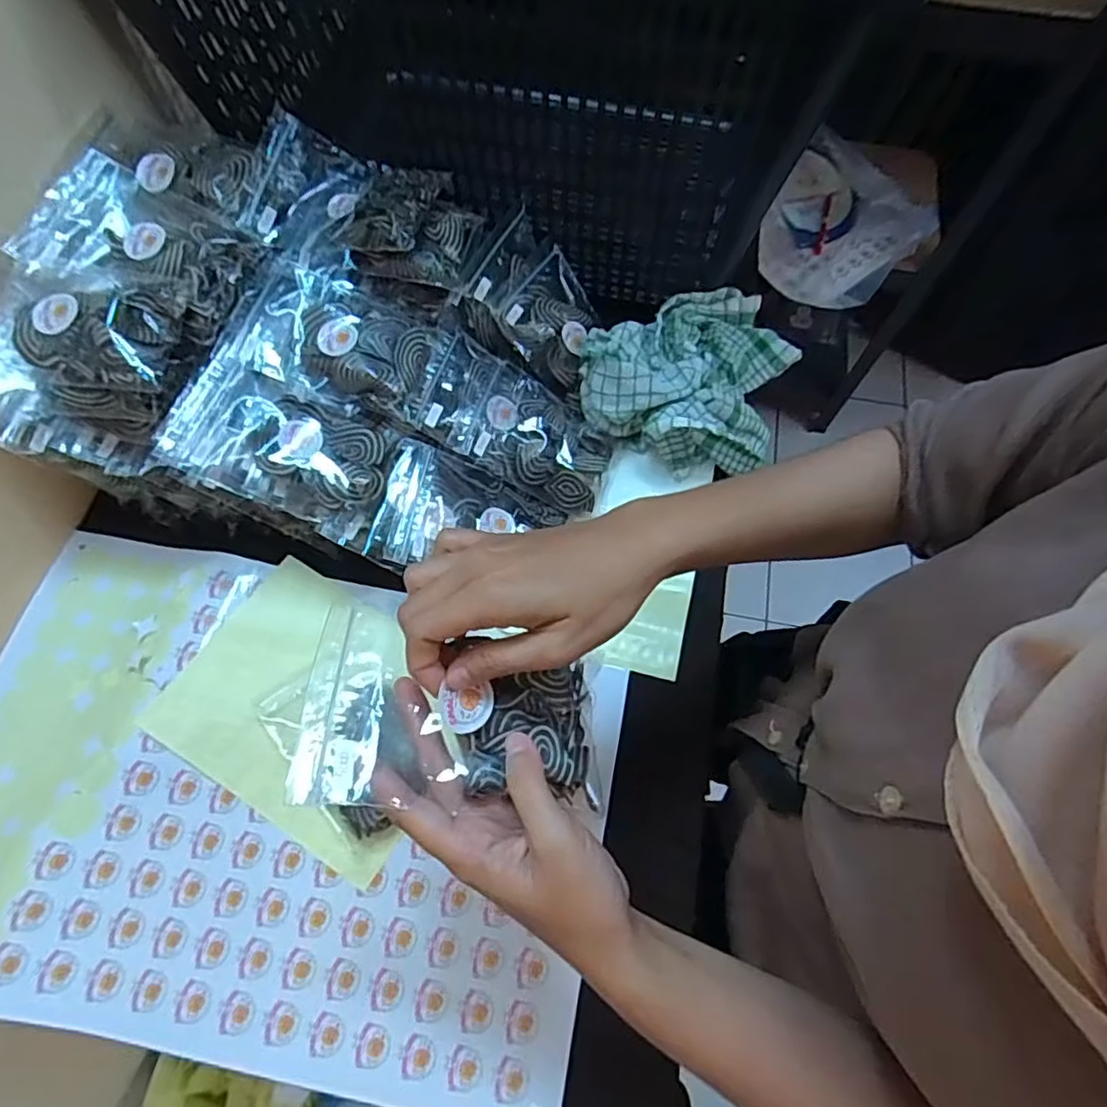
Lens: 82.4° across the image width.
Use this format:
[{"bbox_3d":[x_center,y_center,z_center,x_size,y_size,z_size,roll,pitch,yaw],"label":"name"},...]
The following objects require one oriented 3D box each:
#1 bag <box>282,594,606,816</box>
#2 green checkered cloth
[{"bbox_3d":[-0.044,0.075,0.295,0.138,0.026,0.088,13,66,-10],"label":"bag"},{"bbox_3d":[0.126,-0.171,0.562,0.167,0.063,0.186,26,68,9],"label":"green checkered cloth"}]

